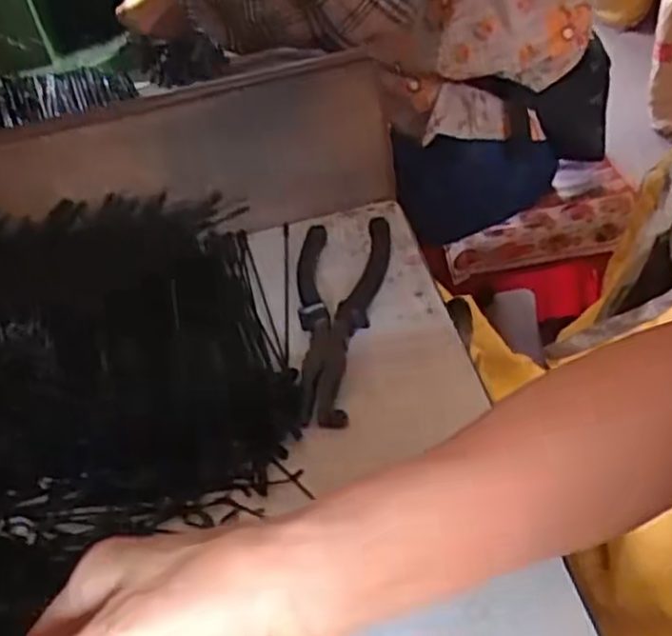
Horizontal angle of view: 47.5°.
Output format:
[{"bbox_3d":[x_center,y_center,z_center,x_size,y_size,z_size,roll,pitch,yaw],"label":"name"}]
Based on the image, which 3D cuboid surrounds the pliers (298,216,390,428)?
[{"bbox_3d":[0.001,-0.005,0.485,0.059,0.022,0.186,-4,38,10],"label":"pliers"}]

